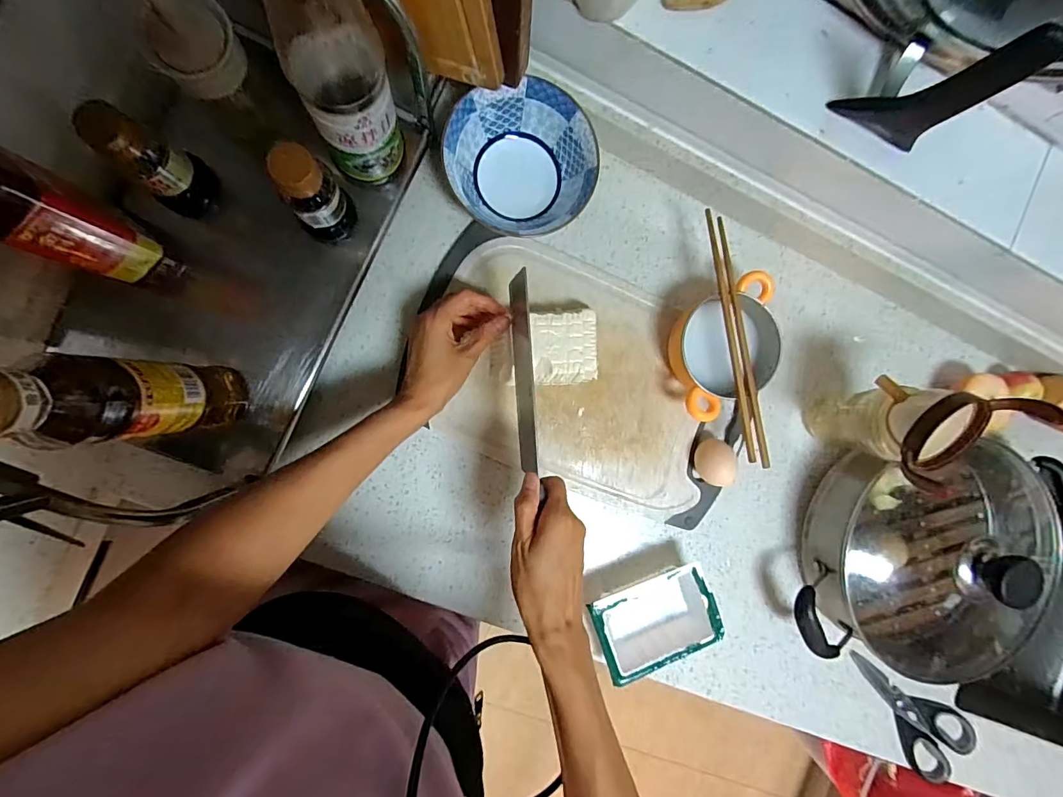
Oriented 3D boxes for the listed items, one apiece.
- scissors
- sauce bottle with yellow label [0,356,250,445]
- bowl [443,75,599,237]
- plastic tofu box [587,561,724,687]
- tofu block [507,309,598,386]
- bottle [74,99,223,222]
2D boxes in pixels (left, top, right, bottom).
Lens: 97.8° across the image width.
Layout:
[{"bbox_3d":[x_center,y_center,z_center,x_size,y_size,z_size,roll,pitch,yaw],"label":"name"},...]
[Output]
[{"bbox_3d":[0.472,0.399,0.585,0.203,0.012,0.089,41,86,-7],"label":"scissors"},{"bbox_3d":[-0.264,0.002,0.306,0.050,0.195,0.055,-3,92,-9],"label":"sauce bottle with yellow label"},{"bbox_3d":[-0.011,-0.234,0.478,0.142,0.062,0.142,0,91,-8],"label":"bowl"},{"bbox_3d":[0.136,0.243,0.517,0.136,0.044,0.094,-18,93,-7],"label":"plastic tofu box"},{"bbox_3d":[0.019,-0.050,0.488,0.100,0.043,0.074,-6,92,-8],"label":"tofu block"},{"bbox_3d":[-0.303,-0.191,0.377,0.041,0.104,0.045,0,91,-8],"label":"bottle"}]

